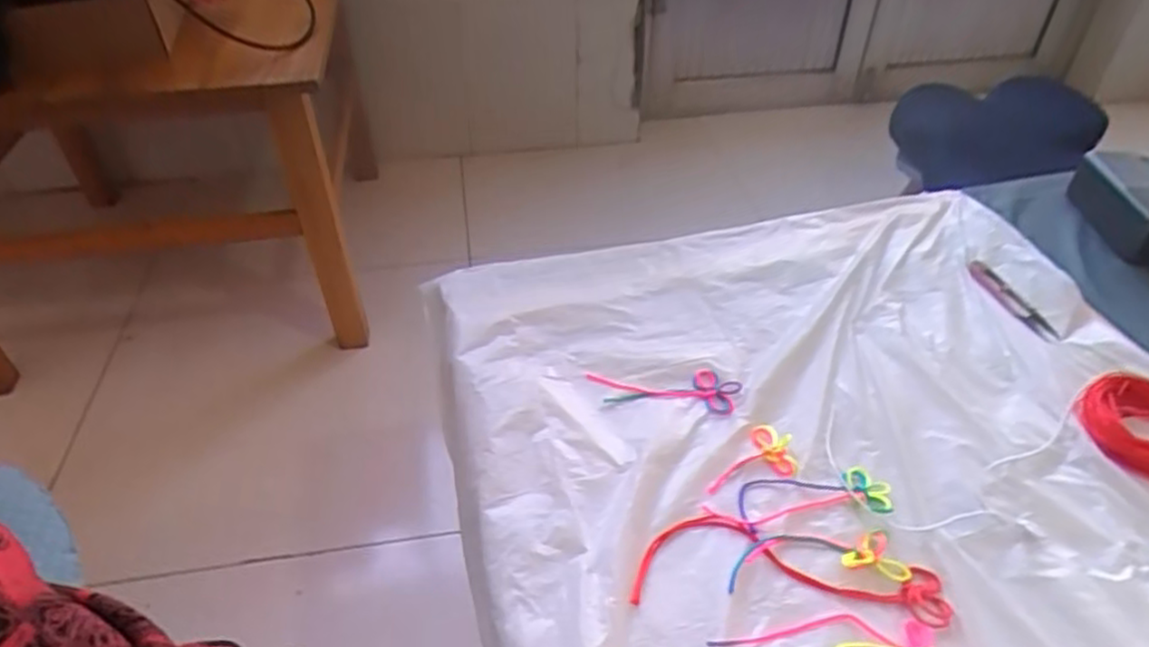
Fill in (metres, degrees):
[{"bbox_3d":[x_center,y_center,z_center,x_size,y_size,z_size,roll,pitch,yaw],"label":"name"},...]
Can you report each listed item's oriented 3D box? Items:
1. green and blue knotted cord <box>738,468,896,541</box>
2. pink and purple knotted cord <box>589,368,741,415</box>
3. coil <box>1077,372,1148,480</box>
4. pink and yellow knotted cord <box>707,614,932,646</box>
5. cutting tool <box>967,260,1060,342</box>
[{"bbox_3d":[0.158,0.116,0.482,0.104,0.007,0.043,-7,42,-9],"label":"green and blue knotted cord"},{"bbox_3d":[0.069,0.050,0.563,0.117,0.008,0.041,6,41,5],"label":"pink and purple knotted cord"},{"bbox_3d":[0.414,0.073,0.514,0.091,0.025,0.084,1,41,-1],"label":"coil"},{"bbox_3d":[0.148,0.195,0.397,0.123,0.005,0.068,-8,42,-10],"label":"pink and yellow knotted cord"},{"bbox_3d":[0.387,-0.021,0.639,0.025,0.004,0.107,-8,42,-11],"label":"cutting tool"}]

